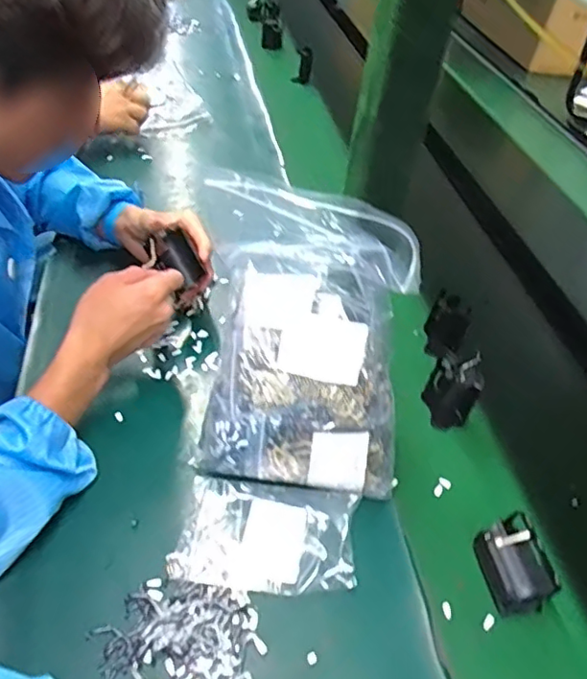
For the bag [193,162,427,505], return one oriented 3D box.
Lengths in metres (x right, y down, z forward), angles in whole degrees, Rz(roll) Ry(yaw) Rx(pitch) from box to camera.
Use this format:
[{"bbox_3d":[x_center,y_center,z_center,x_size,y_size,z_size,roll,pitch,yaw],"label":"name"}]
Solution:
[{"bbox_3d":[0.011,0.007,0.507,0.183,0.239,0.145,7,41,1],"label":"bag"}]

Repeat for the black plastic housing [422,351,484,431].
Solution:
[{"bbox_3d":[0.169,0.053,0.616,0.046,0.066,0.052,5,41,-2],"label":"black plastic housing"}]

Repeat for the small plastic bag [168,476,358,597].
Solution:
[{"bbox_3d":[-0.022,0.162,0.494,0.141,0.029,0.097,8,41,2],"label":"small plastic bag"}]

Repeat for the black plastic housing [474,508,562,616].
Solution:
[{"bbox_3d":[0.183,0.191,0.494,0.045,0.047,0.070,-4,43,-12],"label":"black plastic housing"}]

